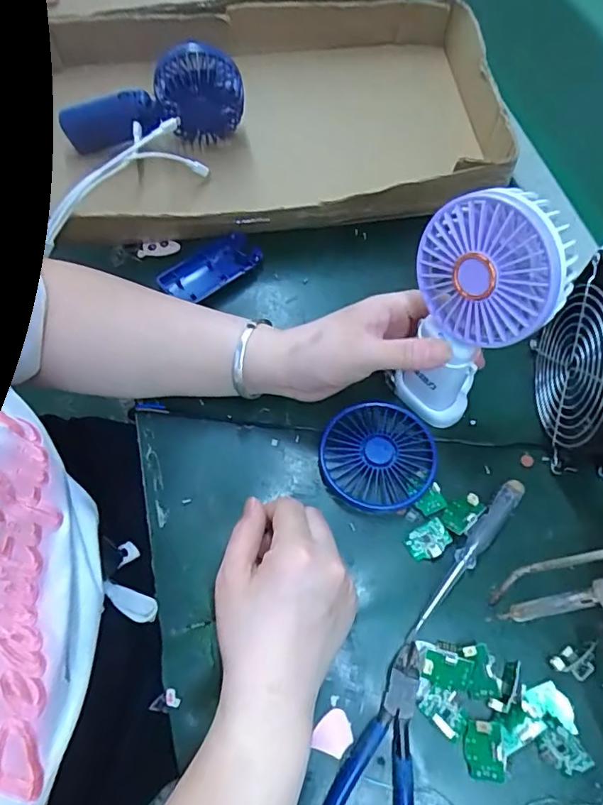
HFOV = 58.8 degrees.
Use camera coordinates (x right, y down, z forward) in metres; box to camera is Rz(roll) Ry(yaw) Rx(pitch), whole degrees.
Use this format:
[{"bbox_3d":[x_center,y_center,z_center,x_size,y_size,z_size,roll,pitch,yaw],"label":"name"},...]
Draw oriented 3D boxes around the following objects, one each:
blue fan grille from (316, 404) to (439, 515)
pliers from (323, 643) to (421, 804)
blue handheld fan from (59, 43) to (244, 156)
[{"bbox_3d":[0.060,0.039,0.412,0.083,0.013,0.085,36,69,18],"label":"blue fan grille"},{"bbox_3d":[0.045,0.226,0.319,0.053,0.012,0.153,16,64,9],"label":"pliers"},{"bbox_3d":[-0.149,-0.293,0.534,0.178,0.083,0.045,-18,64,-8],"label":"blue handheld fan"}]

